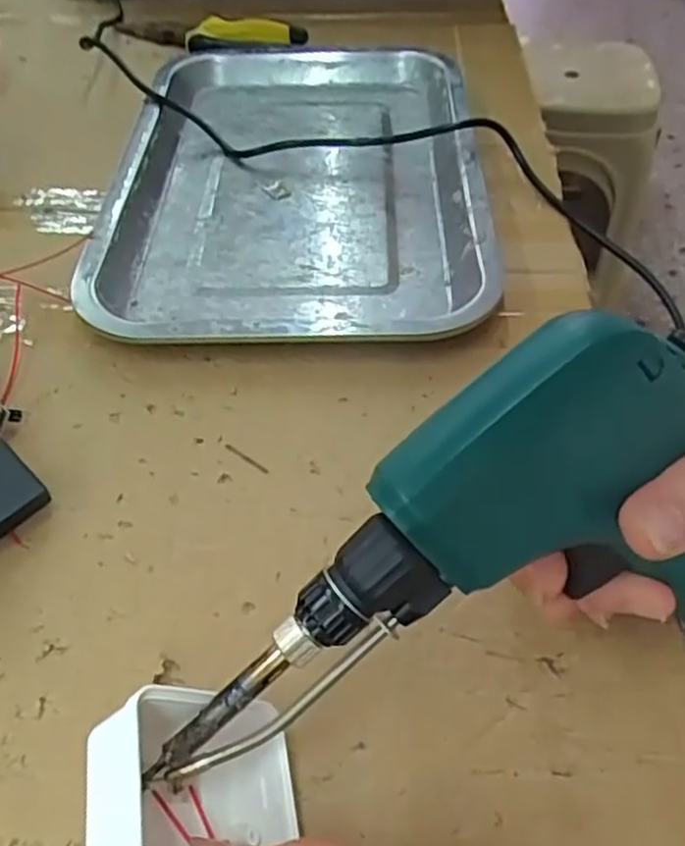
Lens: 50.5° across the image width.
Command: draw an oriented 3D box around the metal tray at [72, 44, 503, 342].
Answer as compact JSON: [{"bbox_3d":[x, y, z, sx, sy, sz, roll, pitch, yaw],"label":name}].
[{"bbox_3d":[-0.026,-0.148,0.427,0.202,0.022,0.297,0,50,1],"label":"metal tray"}]

